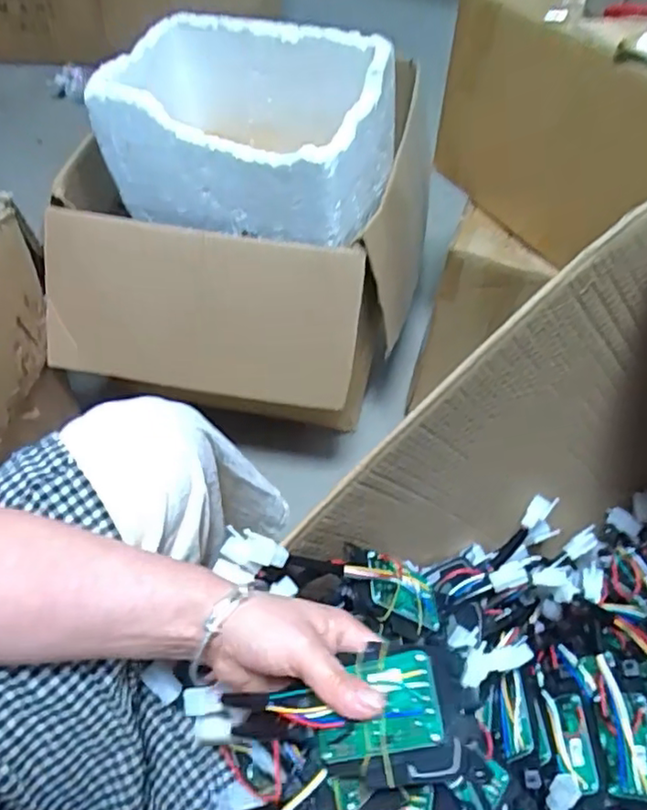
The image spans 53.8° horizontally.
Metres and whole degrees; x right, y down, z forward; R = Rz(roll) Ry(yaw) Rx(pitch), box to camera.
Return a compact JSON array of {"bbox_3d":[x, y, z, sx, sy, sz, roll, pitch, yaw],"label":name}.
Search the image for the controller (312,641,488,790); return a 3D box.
[{"bbox_3d":[0.040,0.176,0.365,0.092,0.019,0.071,-14,65,21],"label":"controller"}]

